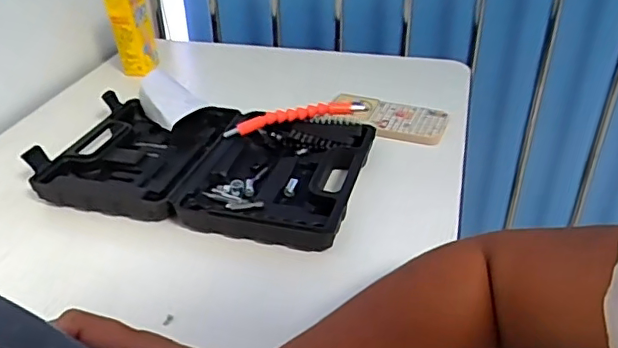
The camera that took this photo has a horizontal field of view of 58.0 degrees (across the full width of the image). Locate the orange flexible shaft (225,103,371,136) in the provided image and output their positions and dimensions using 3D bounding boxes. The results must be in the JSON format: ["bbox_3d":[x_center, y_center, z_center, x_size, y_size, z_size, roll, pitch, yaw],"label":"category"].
[{"bbox_3d":[-0.015,-0.069,0.663,0.169,0.025,0.017,-9,33,-12],"label":"orange flexible shaft"}]

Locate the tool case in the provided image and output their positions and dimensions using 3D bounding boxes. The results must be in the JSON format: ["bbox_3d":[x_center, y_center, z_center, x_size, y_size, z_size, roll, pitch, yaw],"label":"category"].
[{"bbox_3d":[-0.115,-0.013,0.635,0.348,0.040,0.217,8,33,14],"label":"tool case"}]

